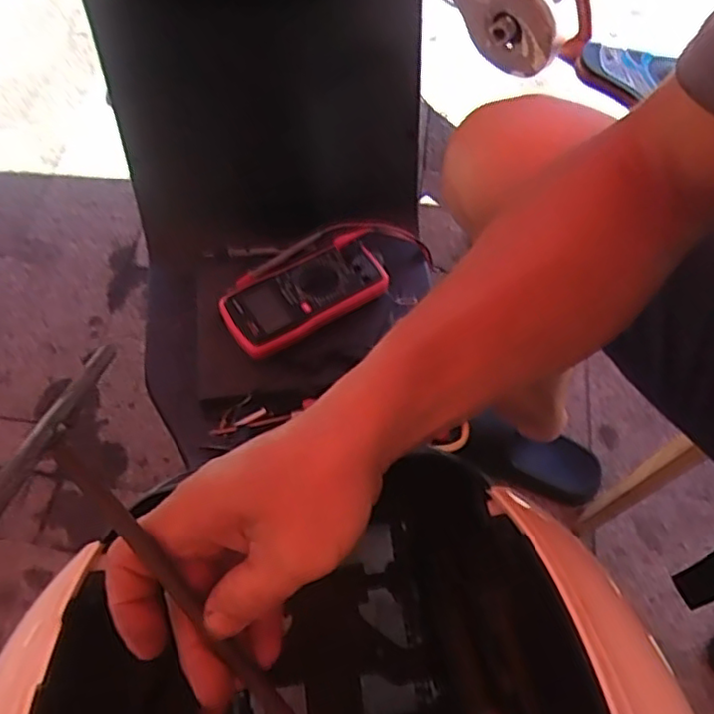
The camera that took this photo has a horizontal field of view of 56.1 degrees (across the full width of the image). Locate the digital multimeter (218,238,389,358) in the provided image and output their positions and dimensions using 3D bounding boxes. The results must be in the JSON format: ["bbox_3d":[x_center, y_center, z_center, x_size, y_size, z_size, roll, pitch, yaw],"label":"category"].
[{"bbox_3d":[-0.058,-0.073,0.736,0.183,0.040,0.093,-32,67,-15],"label":"digital multimeter"}]

